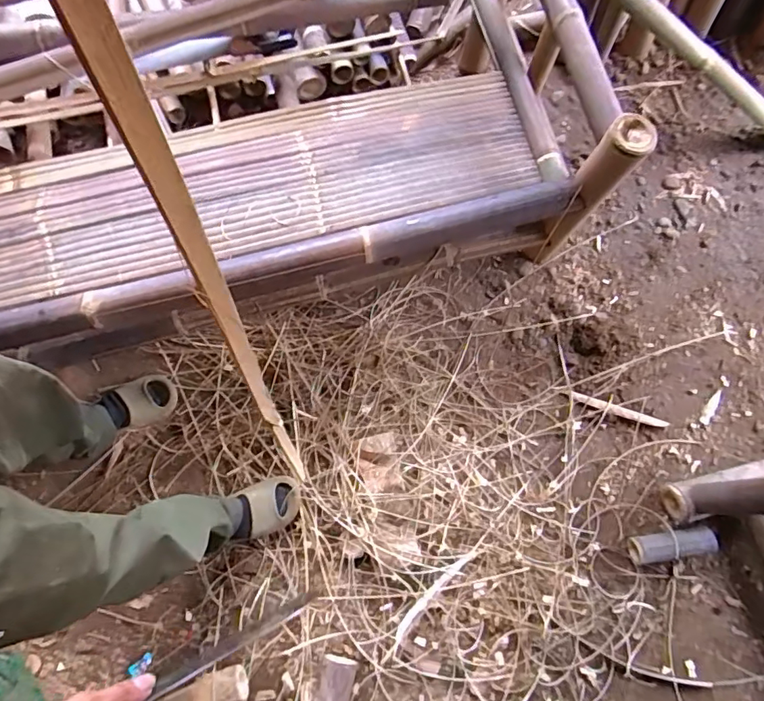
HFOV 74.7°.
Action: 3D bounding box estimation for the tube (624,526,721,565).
[{"bbox_3d":[0.655,0.439,1.132,0.187,0.047,0.061,-8,75,-3],"label":"tube"}]

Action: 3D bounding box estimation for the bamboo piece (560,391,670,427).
[{"bbox_3d":[0.576,0.145,1.241,0.263,0.009,0.024,18,75,4],"label":"bamboo piece"}]

